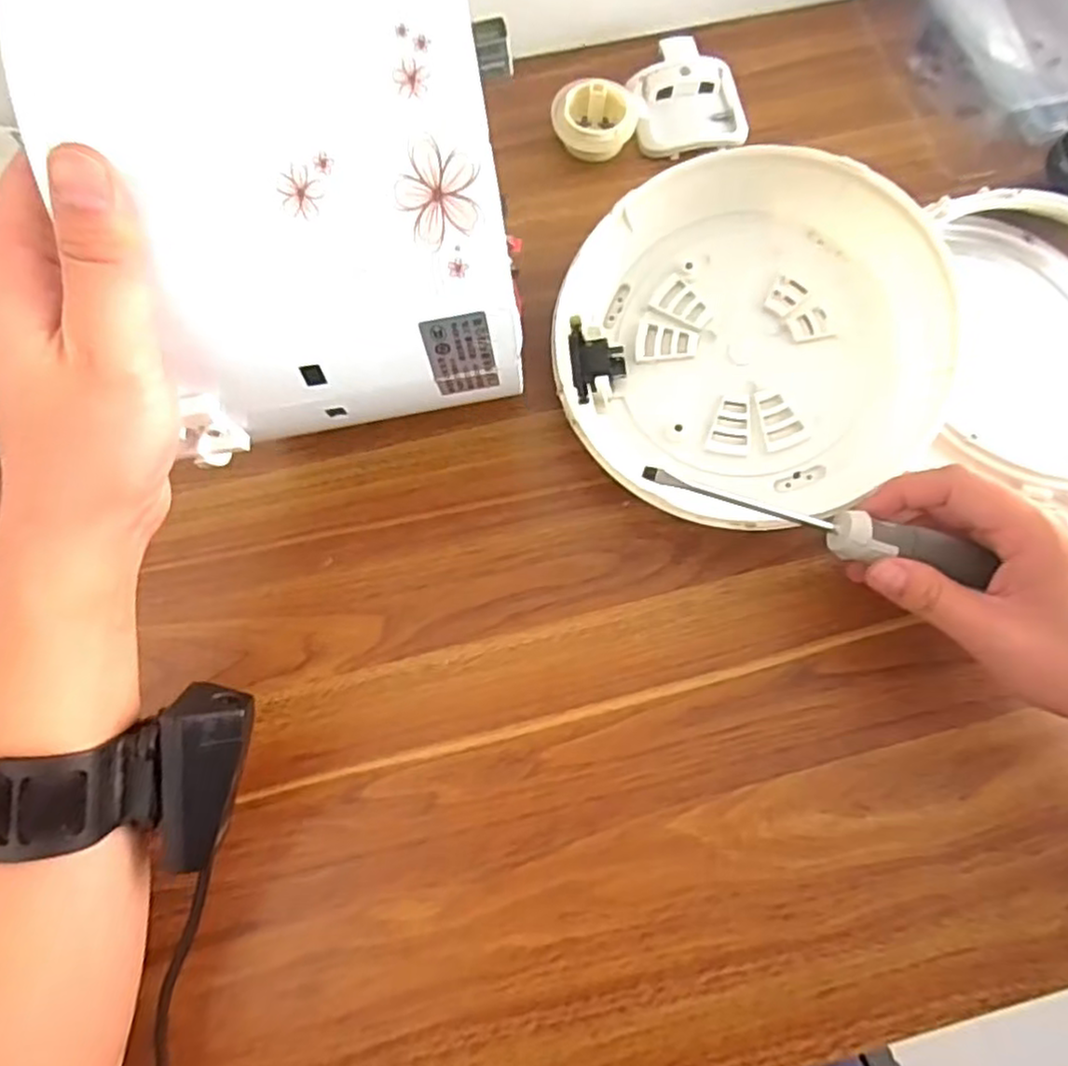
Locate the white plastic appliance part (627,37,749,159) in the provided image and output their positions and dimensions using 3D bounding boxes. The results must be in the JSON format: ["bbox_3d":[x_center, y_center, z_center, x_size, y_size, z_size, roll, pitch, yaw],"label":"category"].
[{"bbox_3d":[0.100,-0.286,0.467,0.072,0.021,0.076,-11,74,-5],"label":"white plastic appliance part"}]

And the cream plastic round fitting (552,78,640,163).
[{"bbox_3d":[0.040,-0.266,0.455,0.053,0.020,0.043,-6,74,-3],"label":"cream plastic round fitting"}]

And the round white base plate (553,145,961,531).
[{"bbox_3d":[0.121,-0.106,0.389,0.201,0.063,0.196,0,74,-2],"label":"round white base plate"}]

